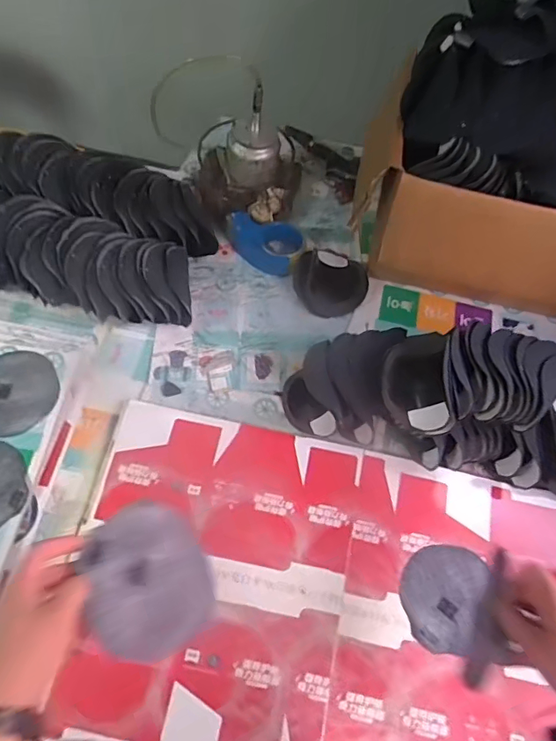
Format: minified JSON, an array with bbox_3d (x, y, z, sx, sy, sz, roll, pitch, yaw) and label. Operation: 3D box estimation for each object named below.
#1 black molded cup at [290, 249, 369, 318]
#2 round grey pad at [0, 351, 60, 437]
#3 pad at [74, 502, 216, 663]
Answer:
[{"bbox_3d":[0.104,-0.176,0.964,0.136,0.051,0.124,2,61,-3],"label":"black molded cup"},{"bbox_3d":[-0.433,0.035,0.826,0.138,0.006,0.150,2,61,-3],"label":"round grey pad"},{"bbox_3d":[-0.128,0.212,0.520,0.130,0.007,0.147,-16,85,-47],"label":"pad"}]

